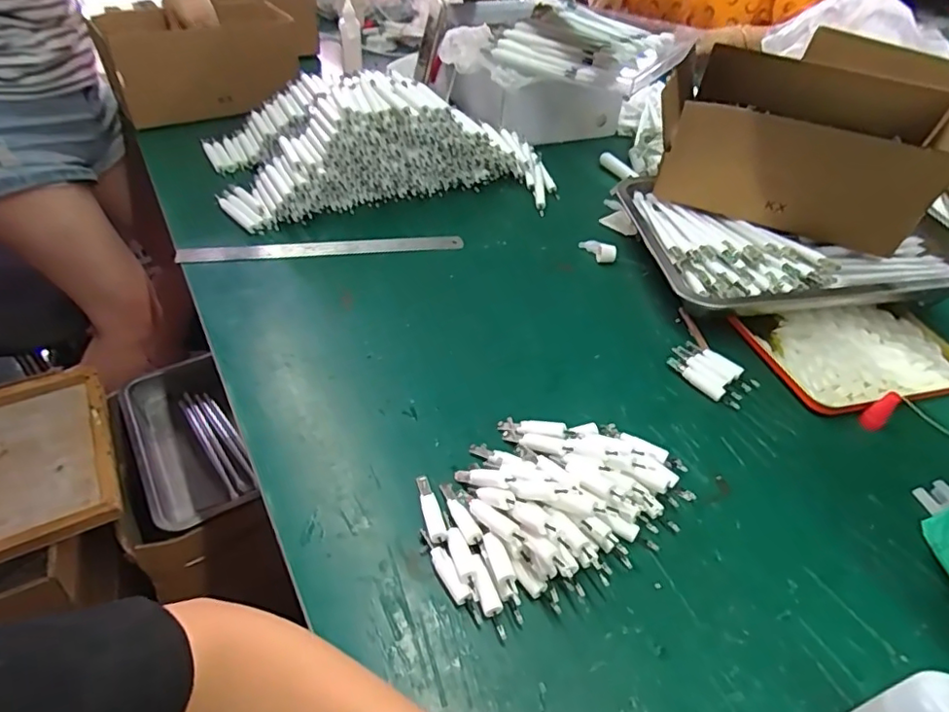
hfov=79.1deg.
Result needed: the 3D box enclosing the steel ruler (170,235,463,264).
[{"bbox_3d":[-0.179,-0.128,0.684,0.325,0.009,0.022,-5,44,-9],"label":"steel ruler"}]

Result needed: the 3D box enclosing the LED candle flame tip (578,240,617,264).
[{"bbox_3d":[0.151,-0.130,0.698,0.022,0.018,0.049,-26,51,-27],"label":"LED candle flame tip"}]

